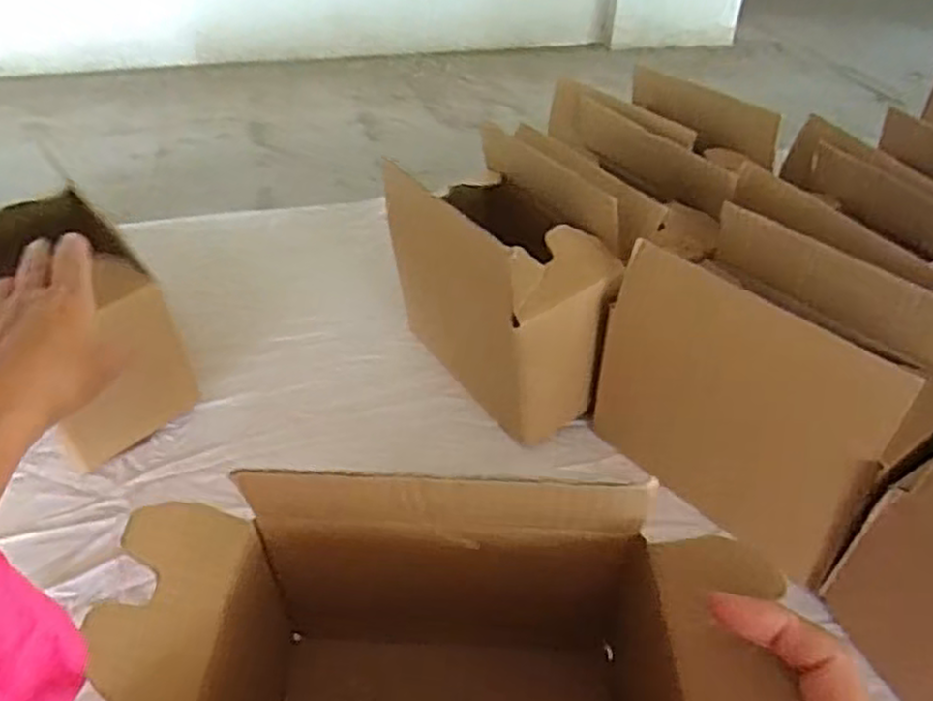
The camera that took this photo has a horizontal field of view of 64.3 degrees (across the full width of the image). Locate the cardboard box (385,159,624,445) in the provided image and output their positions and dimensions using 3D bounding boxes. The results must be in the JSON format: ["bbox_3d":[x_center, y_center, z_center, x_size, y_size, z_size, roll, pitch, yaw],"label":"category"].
[{"bbox_3d":[0.023,-0.041,0.553,0.093,0.147,0.166,-22,44,-26],"label":"cardboard box"}]

